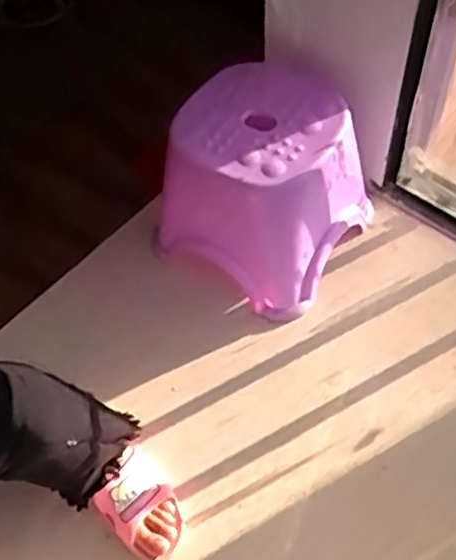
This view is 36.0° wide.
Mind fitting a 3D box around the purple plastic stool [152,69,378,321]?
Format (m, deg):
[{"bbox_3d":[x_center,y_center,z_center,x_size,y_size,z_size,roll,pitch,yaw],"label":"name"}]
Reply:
[{"bbox_3d":[0.058,-0.139,1.022,0.236,0.247,0.241,28,63,20],"label":"purple plastic stool"}]

